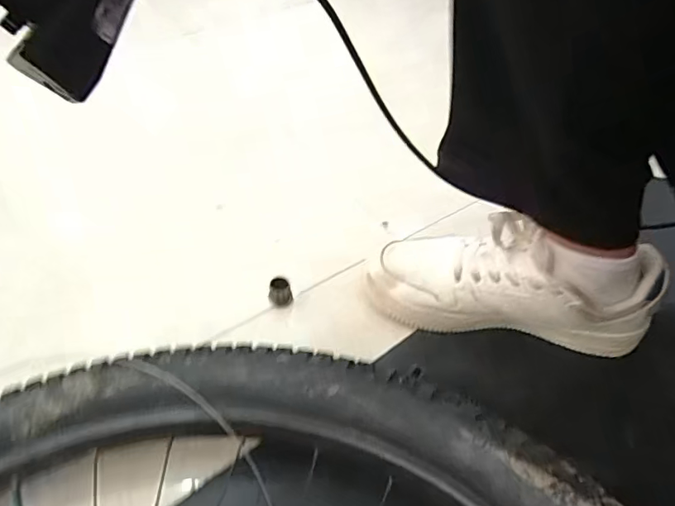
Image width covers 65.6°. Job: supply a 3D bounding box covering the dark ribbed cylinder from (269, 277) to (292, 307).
[{"bbox_3d":[-0.061,0.042,0.552,0.023,0.030,0.018,-10,50,-9],"label":"dark ribbed cylinder"}]

